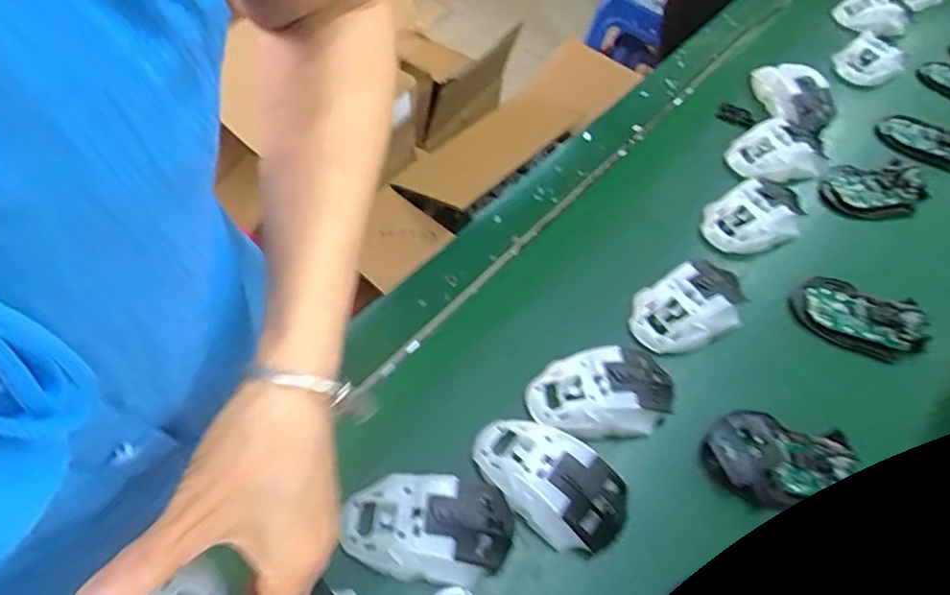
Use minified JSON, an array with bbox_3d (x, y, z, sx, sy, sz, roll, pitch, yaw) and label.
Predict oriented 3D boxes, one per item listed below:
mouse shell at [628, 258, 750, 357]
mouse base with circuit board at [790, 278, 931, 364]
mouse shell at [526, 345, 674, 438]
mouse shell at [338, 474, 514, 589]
[{"bbox_3d":[0.189,0.007,0.529,0.106,0.034,0.065,-16,58,-16],"label":"mouse shell"},{"bbox_3d":[0.349,0.017,0.547,0.114,0.020,0.063,29,58,15],"label":"mouse base with circuit board"},{"bbox_3d":[0.102,0.073,0.473,0.111,0.030,0.066,-9,56,-11],"label":"mouse shell"},{"bbox_3d":[-0.031,0.153,0.405,0.113,0.028,0.062,4,55,-2],"label":"mouse shell"}]

